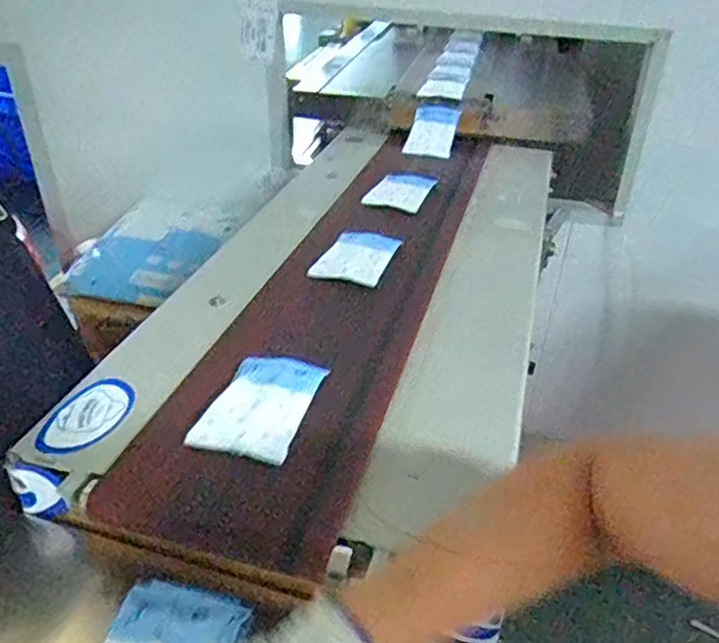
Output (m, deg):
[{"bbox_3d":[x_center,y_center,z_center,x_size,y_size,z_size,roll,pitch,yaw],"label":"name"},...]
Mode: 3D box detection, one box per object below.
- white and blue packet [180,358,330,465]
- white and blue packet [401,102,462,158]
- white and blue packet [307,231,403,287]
[{"bbox_3d":[-0.088,0.073,0.580,0.086,0.011,0.127,12,36,13],"label":"white and blue packet"},{"bbox_3d":[0.134,-0.353,1.181,0.091,0.103,0.023,17,-4,26],"label":"white and blue packet"},{"bbox_3d":[-0.001,-0.087,0.827,0.080,0.024,0.138,12,36,13],"label":"white and blue packet"}]

